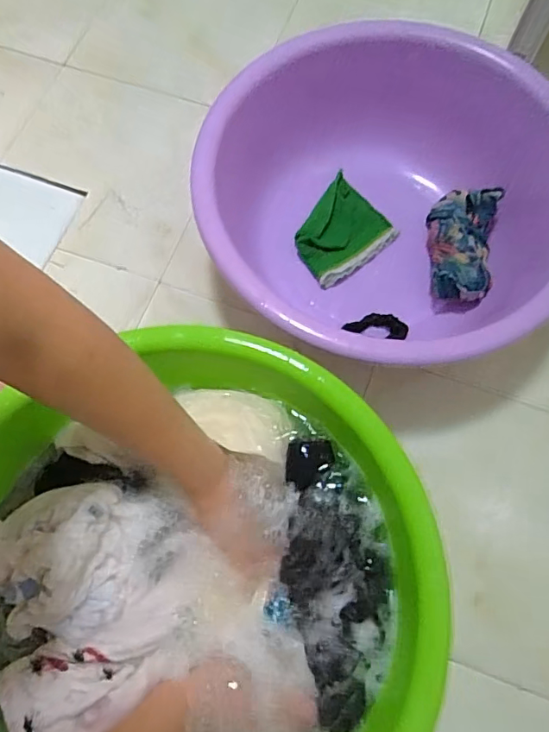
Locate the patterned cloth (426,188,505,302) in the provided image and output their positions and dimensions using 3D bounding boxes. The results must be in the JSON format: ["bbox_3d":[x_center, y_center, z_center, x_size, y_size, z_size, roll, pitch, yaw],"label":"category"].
[{"bbox_3d":[0.234,-0.157,0.654,0.078,0.055,0.150,7,71,1],"label":"patterned cloth"}]

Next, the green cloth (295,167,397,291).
[{"bbox_3d":[0.082,-0.182,0.698,0.134,0.022,0.119,-40,76,-13],"label":"green cloth"}]

